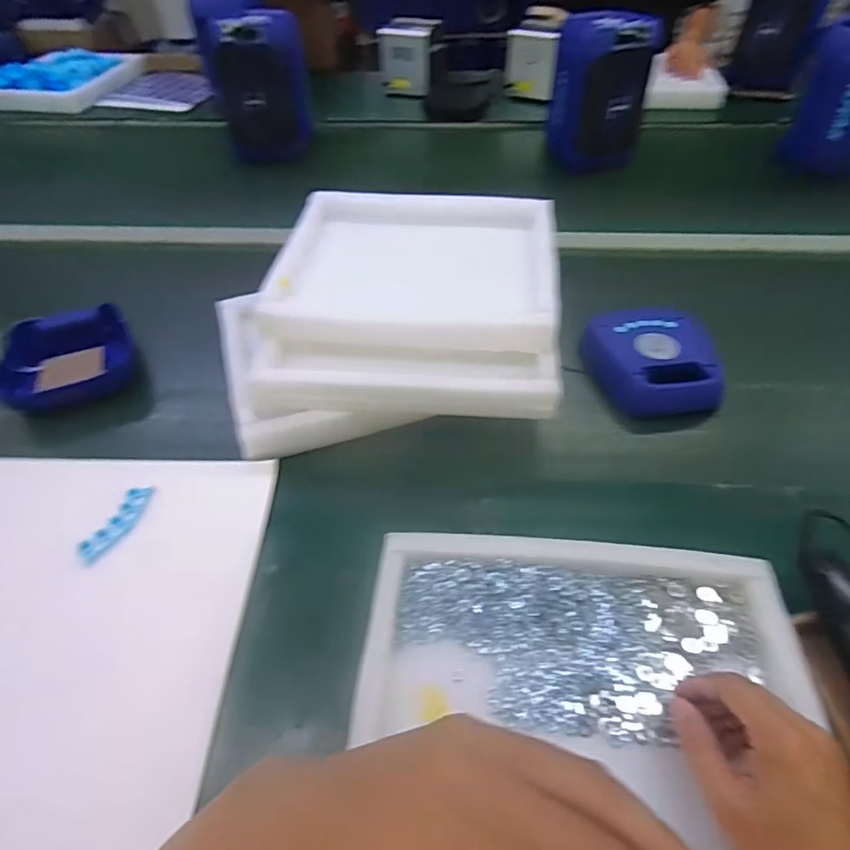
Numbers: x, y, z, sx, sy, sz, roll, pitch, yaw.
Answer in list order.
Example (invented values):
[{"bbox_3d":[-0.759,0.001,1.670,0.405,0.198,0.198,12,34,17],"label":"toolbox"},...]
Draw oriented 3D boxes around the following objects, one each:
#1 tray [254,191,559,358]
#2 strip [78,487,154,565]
[{"bbox_3d":[-0.009,-0.227,0.726,0.358,0.046,0.312,2,49,4],"label":"tray"},{"bbox_3d":[-0.327,0.103,0.579,0.027,0.017,0.093,15,51,15],"label":"strip"}]

